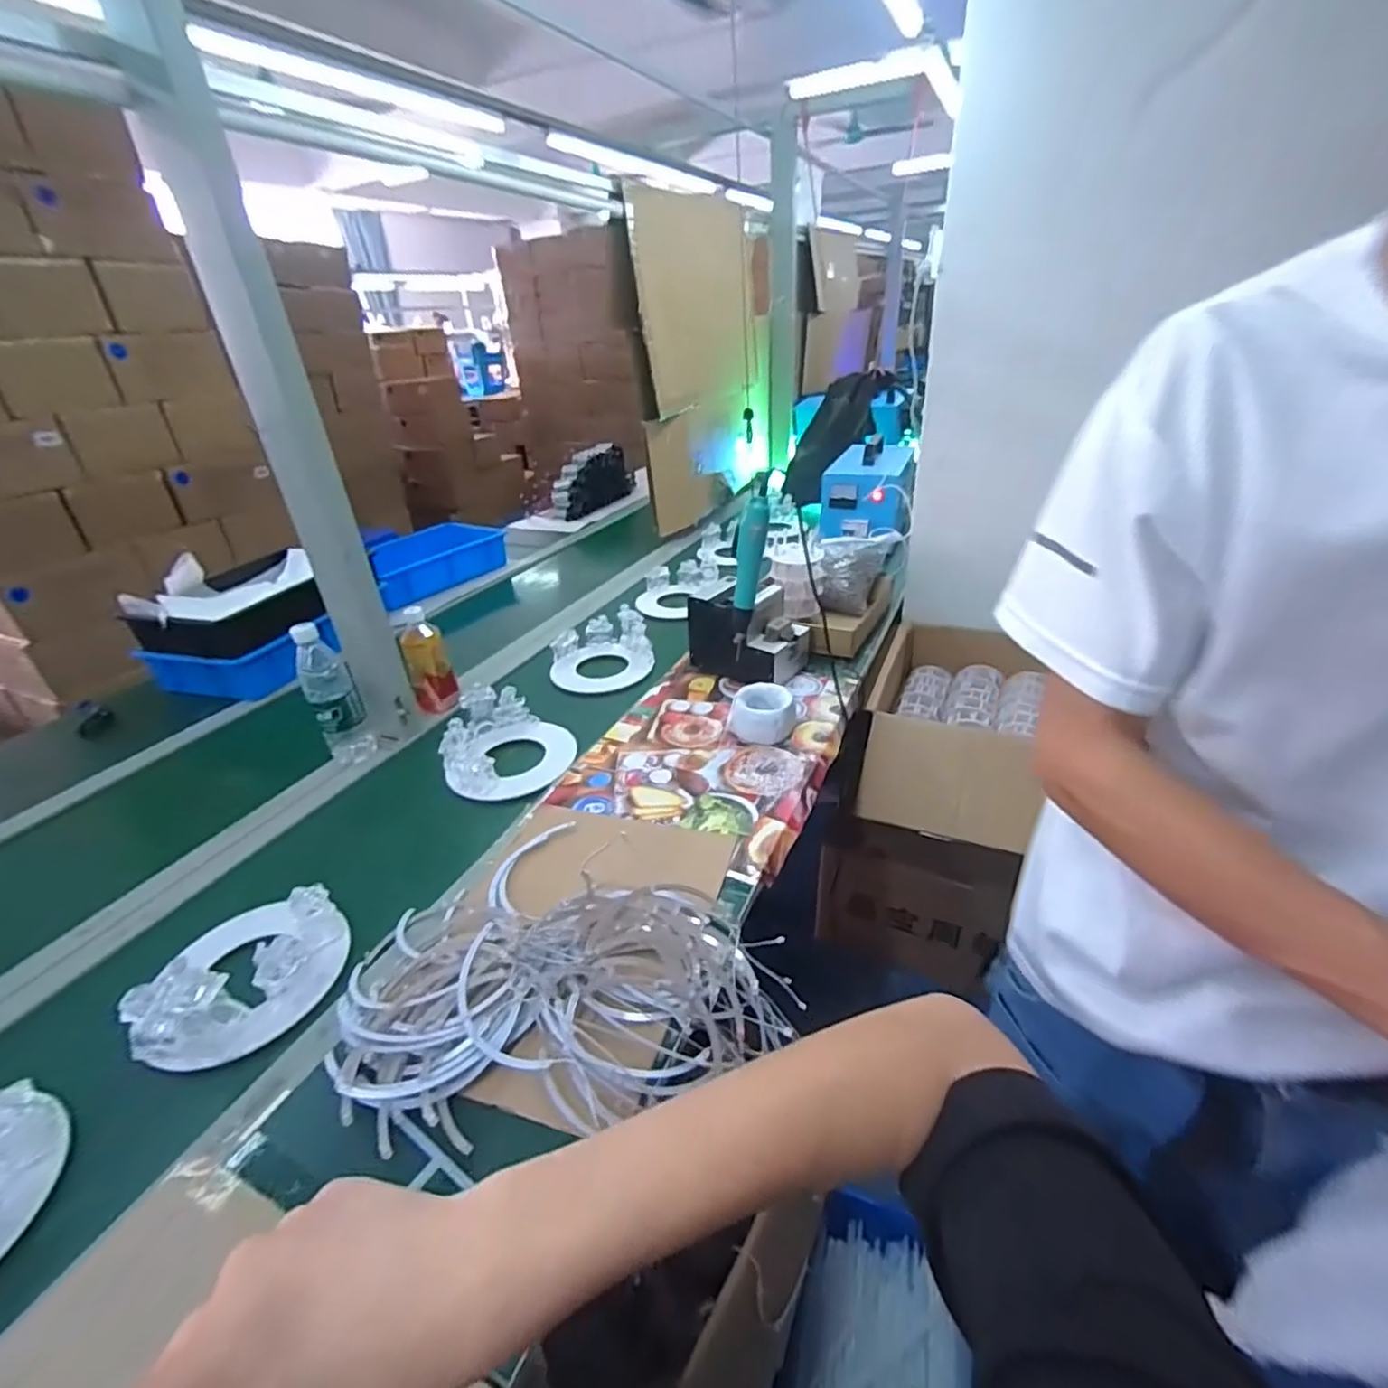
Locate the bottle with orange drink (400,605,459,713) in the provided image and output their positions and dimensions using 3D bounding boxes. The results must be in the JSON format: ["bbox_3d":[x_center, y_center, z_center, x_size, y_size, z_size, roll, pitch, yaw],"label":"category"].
[{"bbox_3d":[-0.458,-0.051,1.102,0.070,0.177,0.066,-16,33,-19],"label":"bottle with orange drink"}]

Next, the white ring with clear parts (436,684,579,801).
[{"bbox_3d":[-0.288,0.068,0.987,0.185,0.096,0.173,-3,31,2],"label":"white ring with clear parts"}]

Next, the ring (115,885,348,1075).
[{"bbox_3d":[-0.471,0.264,0.662,0.172,0.100,0.188,-11,32,-12],"label":"ring"}]

